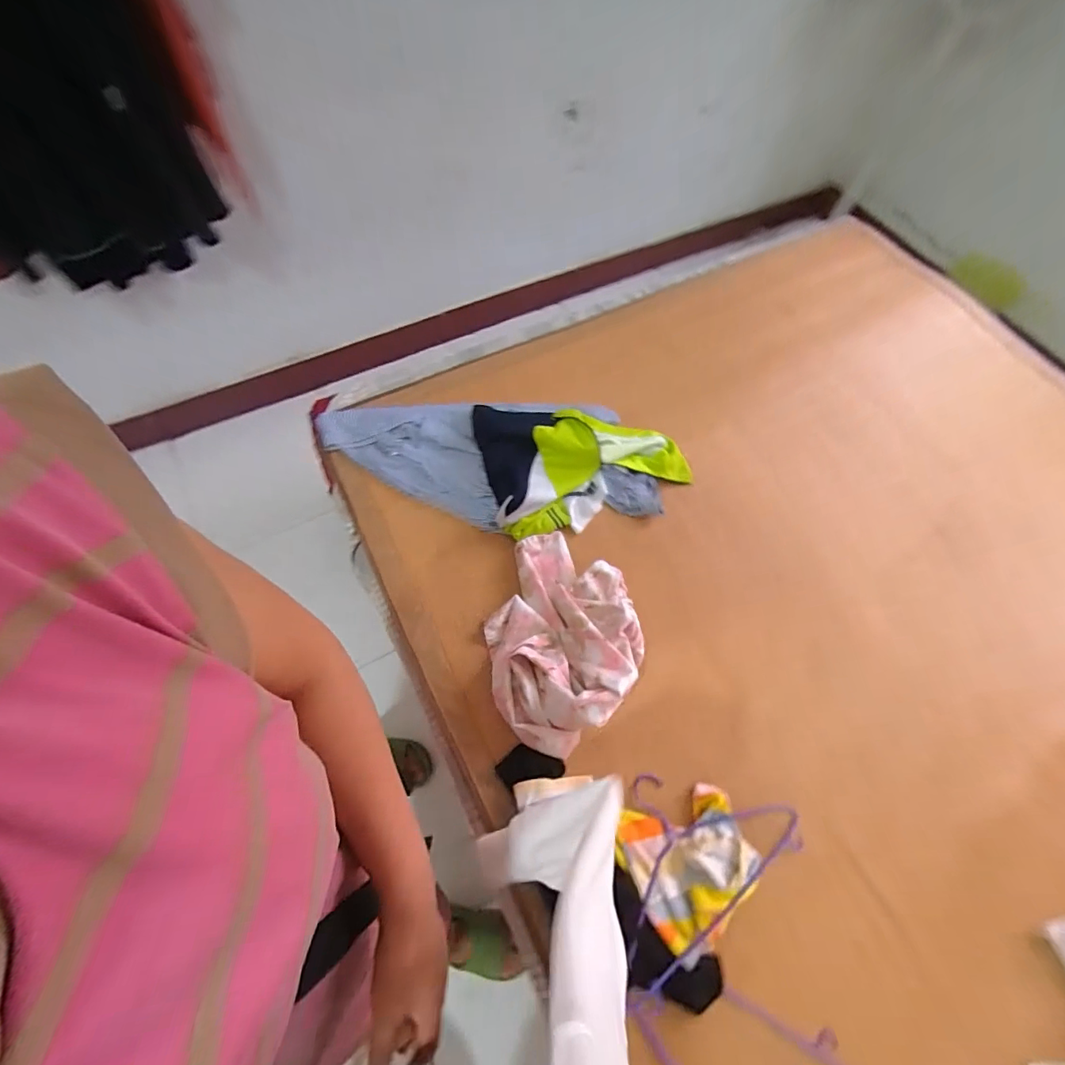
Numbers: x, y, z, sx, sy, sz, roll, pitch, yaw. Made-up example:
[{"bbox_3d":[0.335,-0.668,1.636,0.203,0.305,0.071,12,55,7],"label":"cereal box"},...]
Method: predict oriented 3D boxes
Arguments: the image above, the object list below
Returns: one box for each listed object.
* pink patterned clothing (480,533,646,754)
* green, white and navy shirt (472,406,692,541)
[{"bbox_3d":[0.053,0.183,0.840,0.272,0.104,0.377,19,65,5],"label":"pink patterned clothing"},{"bbox_3d":[0.116,-0.177,1.006,0.441,0.105,0.304,-11,66,-9],"label":"green, white and navy shirt"}]

